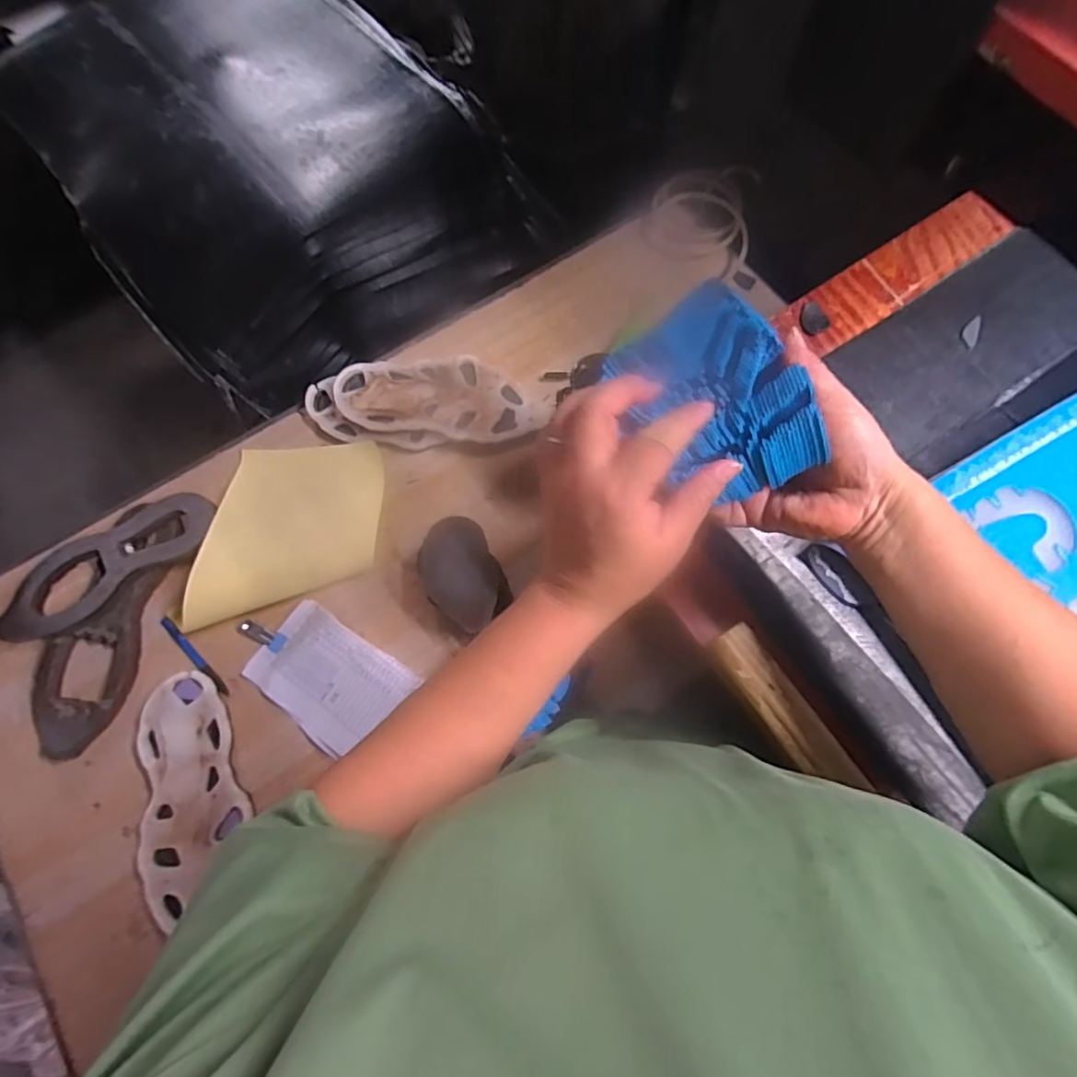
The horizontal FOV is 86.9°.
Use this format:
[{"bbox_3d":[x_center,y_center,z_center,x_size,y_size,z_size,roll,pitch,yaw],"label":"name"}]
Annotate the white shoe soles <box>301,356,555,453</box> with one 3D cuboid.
[{"bbox_3d":[-0.164,-0.182,0.769,0.303,0.055,0.121,1,72,0],"label":"white shoe soles"}]

